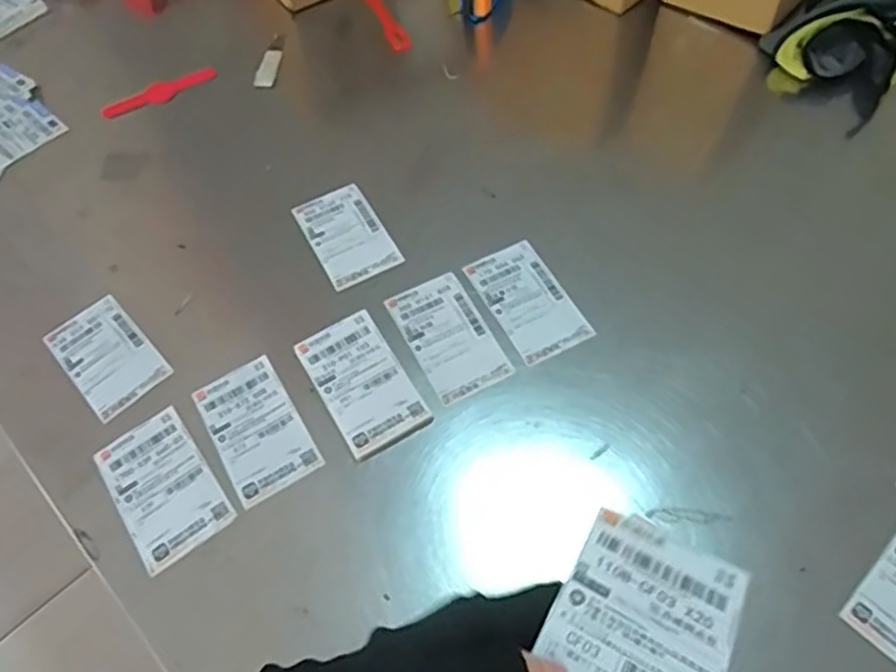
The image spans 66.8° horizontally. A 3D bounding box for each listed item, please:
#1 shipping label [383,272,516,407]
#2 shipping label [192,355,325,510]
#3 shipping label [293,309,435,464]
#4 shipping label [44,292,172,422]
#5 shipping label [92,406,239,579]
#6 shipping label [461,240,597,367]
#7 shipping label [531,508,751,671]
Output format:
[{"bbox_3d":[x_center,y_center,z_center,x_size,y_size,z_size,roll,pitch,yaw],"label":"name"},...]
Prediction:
[{"bbox_3d":[0.000,0.000,0.652,0.076,0.009,0.126,-26,60,-12],"label":"shipping label"},{"bbox_3d":[-0.173,0.083,0.613,0.075,0.005,0.127,-29,61,-13],"label":"shipping label"},{"bbox_3d":[-0.078,0.043,0.624,0.077,0.014,0.132,-28,61,-13],"label":"shipping label"},{"bbox_3d":[-0.333,0.019,0.664,0.077,0.009,0.127,-39,64,-19],"label":"shipping label"},{"bbox_3d":[-0.247,0.130,0.590,0.079,0.004,0.129,-34,62,-16],"label":"shipping label"},{"bbox_3d":[0.078,-0.034,0.672,0.076,0.009,0.128,-26,60,-12],"label":"shipping label"},{"bbox_3d":[0.081,0.141,0.299,0.073,0.027,0.125,26,62,17],"label":"shipping label"}]

